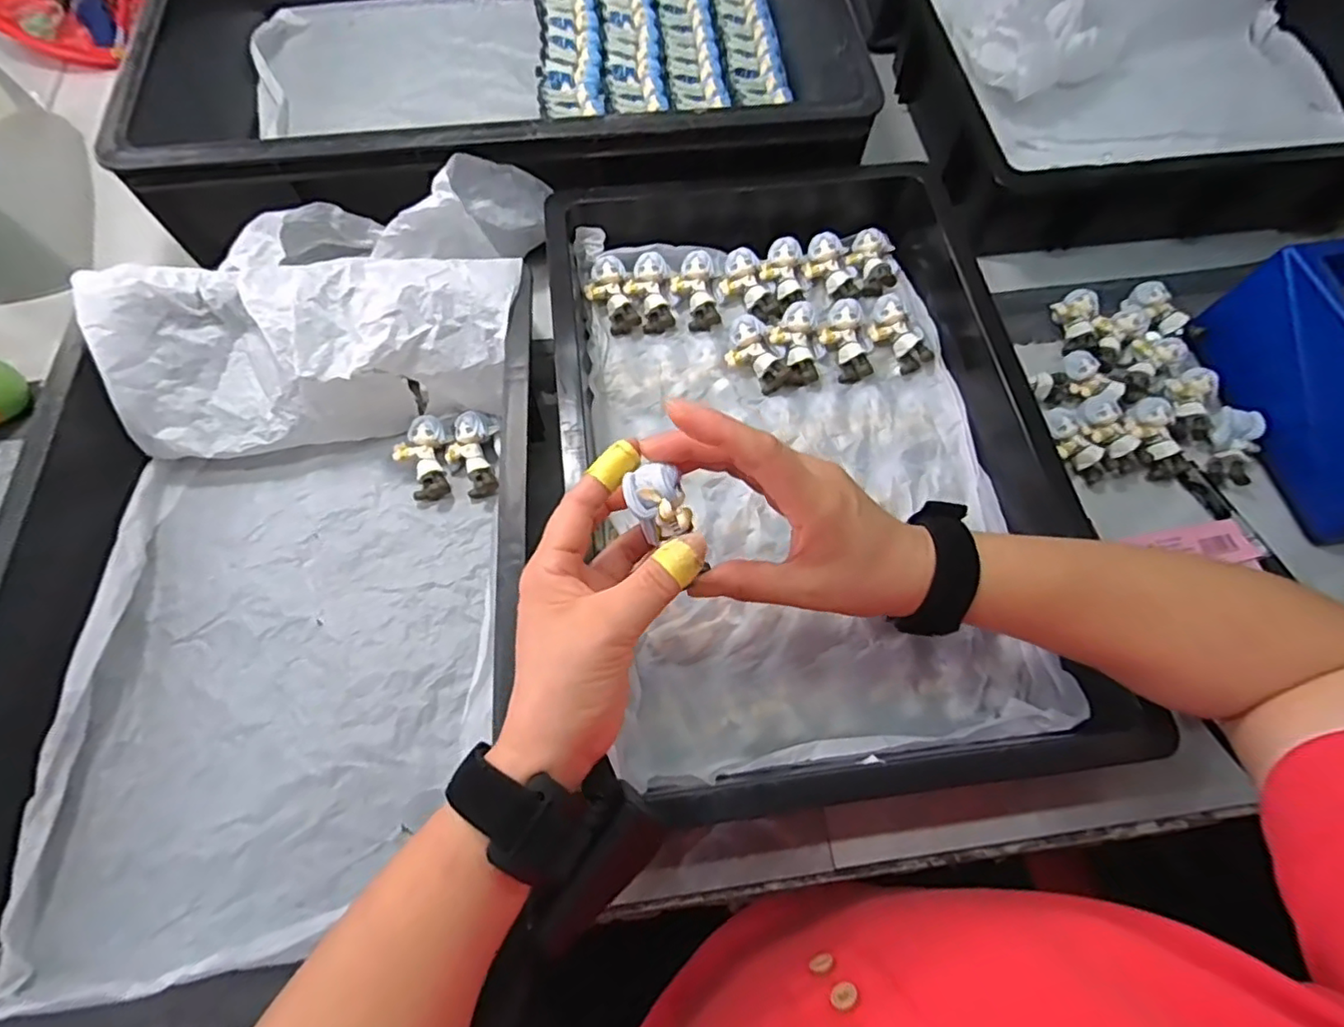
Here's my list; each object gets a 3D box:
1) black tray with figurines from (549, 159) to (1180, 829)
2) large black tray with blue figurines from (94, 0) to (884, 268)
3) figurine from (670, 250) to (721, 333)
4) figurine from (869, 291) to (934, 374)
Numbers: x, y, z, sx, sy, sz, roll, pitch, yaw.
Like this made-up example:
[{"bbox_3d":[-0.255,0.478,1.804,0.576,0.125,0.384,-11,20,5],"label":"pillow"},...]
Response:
[{"bbox_3d":[0.087,-0.059,0.425,0.309,0.080,0.458,-8,70,0],"label":"black tray with figurines"},{"bbox_3d":[-0.149,-0.432,0.563,0.575,0.138,0.408,-7,68,-4],"label":"large black tray with blue figurines"},{"bbox_3d":[0.020,-0.180,0.499,0.036,0.019,0.062,-11,96,-1],"label":"figurine"},{"bbox_3d":[0.178,-0.144,0.480,0.039,0.020,0.065,-28,84,-7],"label":"figurine"}]

